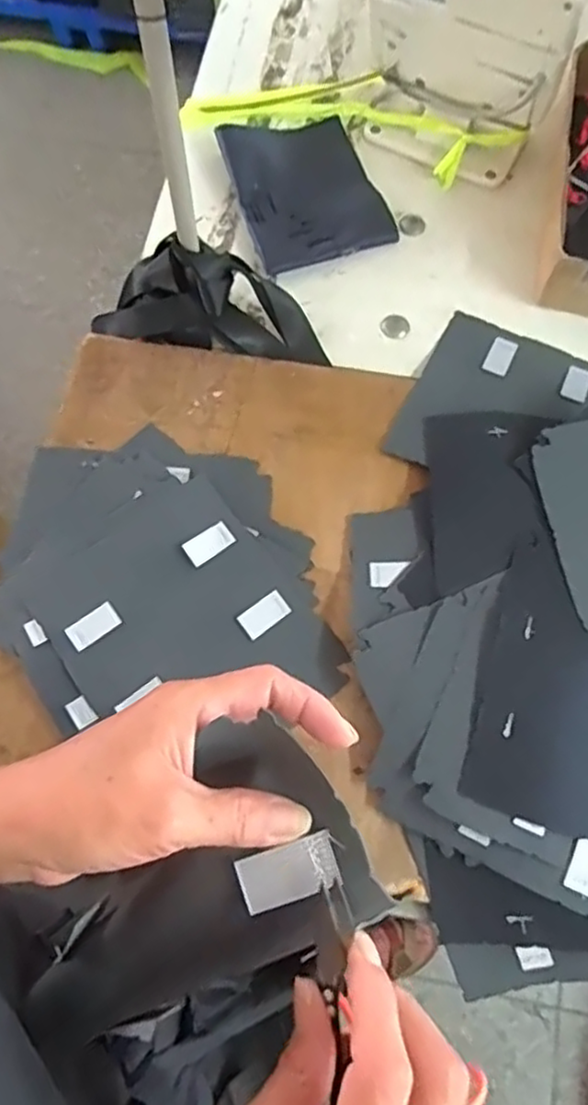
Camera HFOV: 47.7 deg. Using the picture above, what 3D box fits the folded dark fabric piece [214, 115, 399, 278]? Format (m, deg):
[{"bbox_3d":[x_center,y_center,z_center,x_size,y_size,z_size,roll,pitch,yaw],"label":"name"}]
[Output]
[{"bbox_3d":[0.011,-0.343,0.621,0.126,0.017,0.167,-19,73,-9],"label":"folded dark fabric piece"}]

